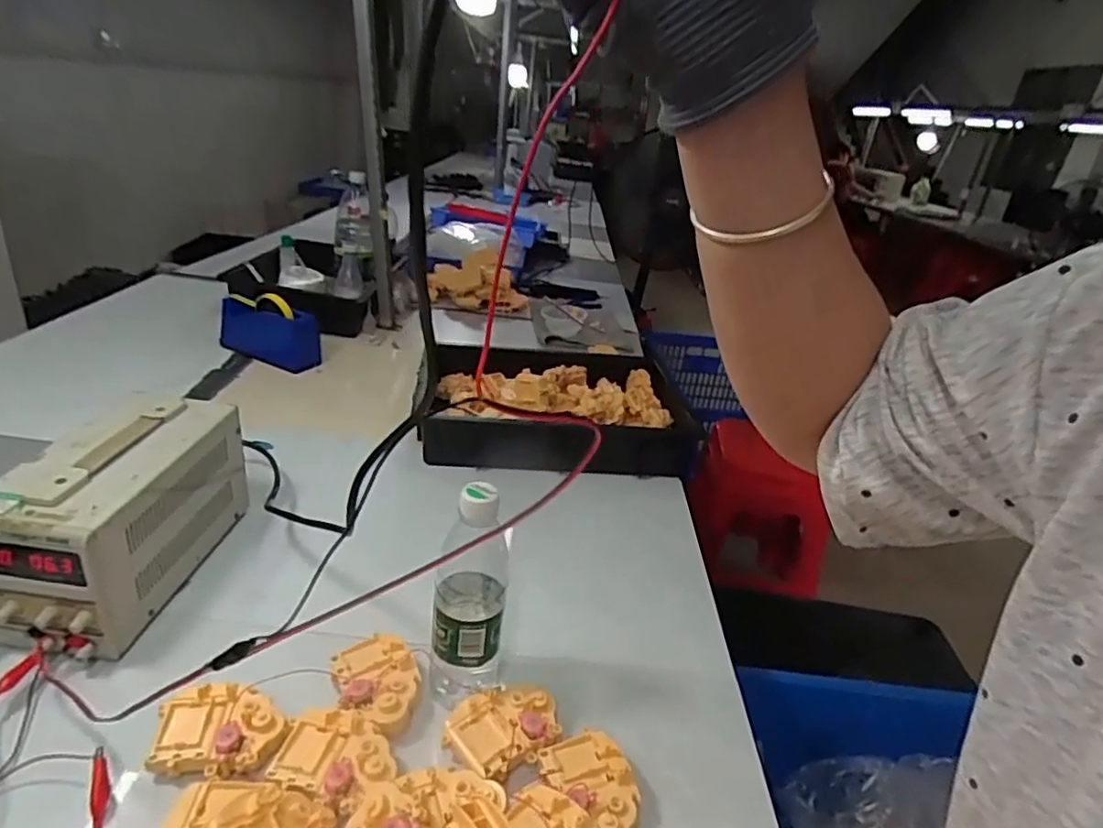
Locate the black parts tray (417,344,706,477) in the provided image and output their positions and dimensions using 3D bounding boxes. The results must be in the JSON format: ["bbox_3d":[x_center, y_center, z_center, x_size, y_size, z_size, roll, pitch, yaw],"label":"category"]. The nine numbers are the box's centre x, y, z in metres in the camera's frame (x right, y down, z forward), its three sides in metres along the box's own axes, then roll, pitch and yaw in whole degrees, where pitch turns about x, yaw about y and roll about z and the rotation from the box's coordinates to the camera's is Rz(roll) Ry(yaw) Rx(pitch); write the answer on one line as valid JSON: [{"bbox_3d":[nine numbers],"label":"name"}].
[{"bbox_3d":[0.003,-0.027,1.104,0.437,0.096,0.336,5,25,-4],"label":"black parts tray"}]

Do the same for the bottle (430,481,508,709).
[{"bbox_3d":[-0.074,0.154,0.574,0.067,0.203,0.068,3,26,-9],"label":"bottle"}]

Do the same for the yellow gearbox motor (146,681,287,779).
[{"bbox_3d":[-0.272,0.260,0.535,0.093,0.029,0.067,3,26,-3],"label":"yellow gearbox motor"}]

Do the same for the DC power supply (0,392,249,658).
[{"bbox_3d":[-0.446,0.104,0.678,0.128,0.163,0.259,8,25,0],"label":"DC power supply"}]

